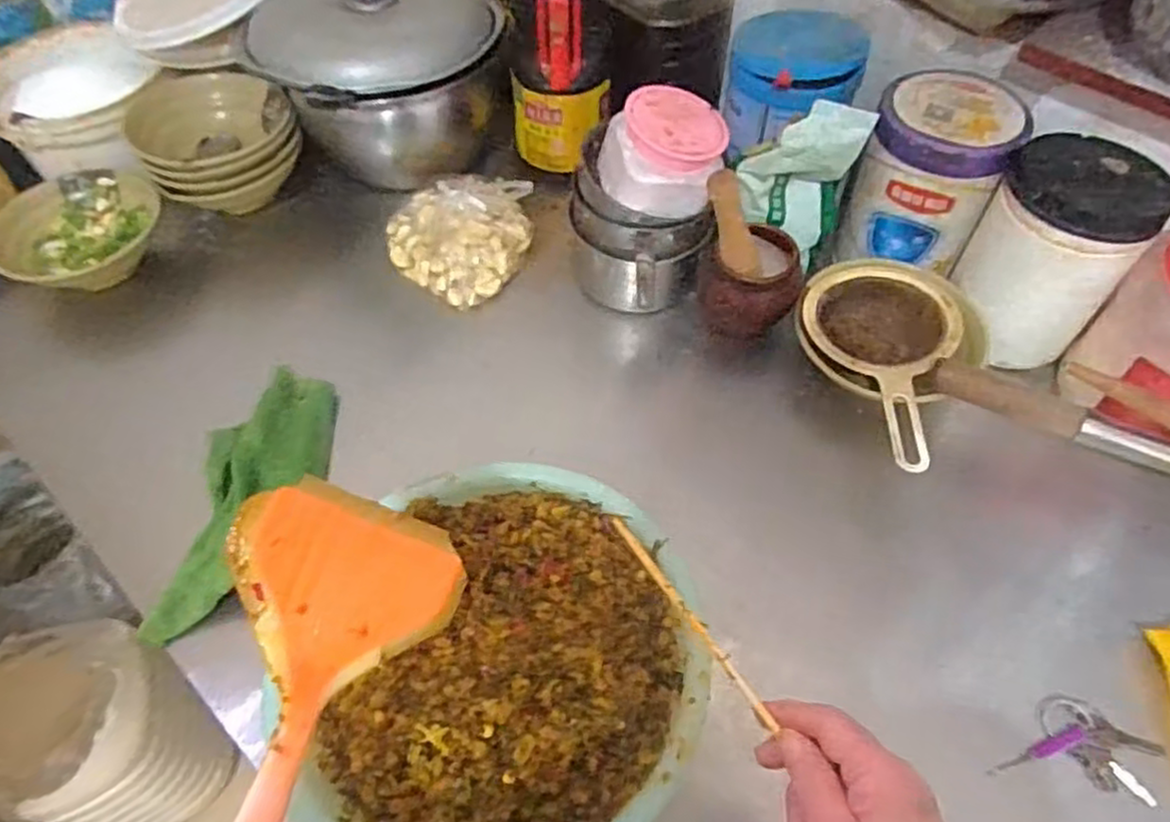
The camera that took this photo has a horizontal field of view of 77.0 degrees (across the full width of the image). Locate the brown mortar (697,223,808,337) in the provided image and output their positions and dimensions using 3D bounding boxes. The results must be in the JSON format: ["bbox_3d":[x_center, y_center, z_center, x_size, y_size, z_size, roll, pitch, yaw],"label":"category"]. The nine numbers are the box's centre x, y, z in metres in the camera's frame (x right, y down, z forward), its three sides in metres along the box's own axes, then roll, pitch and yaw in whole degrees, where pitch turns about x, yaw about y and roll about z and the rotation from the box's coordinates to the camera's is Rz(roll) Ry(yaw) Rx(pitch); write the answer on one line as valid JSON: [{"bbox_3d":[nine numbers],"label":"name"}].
[{"bbox_3d":[0.156,-0.119,0.709,0.101,0.096,0.072,4,55,3],"label":"brown mortar"}]

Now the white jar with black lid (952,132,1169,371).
[{"bbox_3d":[0.414,-0.140,0.659,0.101,0.178,0.120,-39,63,-23],"label":"white jar with black lid"}]

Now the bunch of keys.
[{"bbox_3d":[0.355,0.238,0.527,0.119,0.008,0.064,11,56,8],"label":"bunch of keys"}]

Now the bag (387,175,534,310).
[{"bbox_3d":[-0.136,-0.193,0.792,0.151,0.066,0.157,-5,55,-3],"label":"bag"}]

